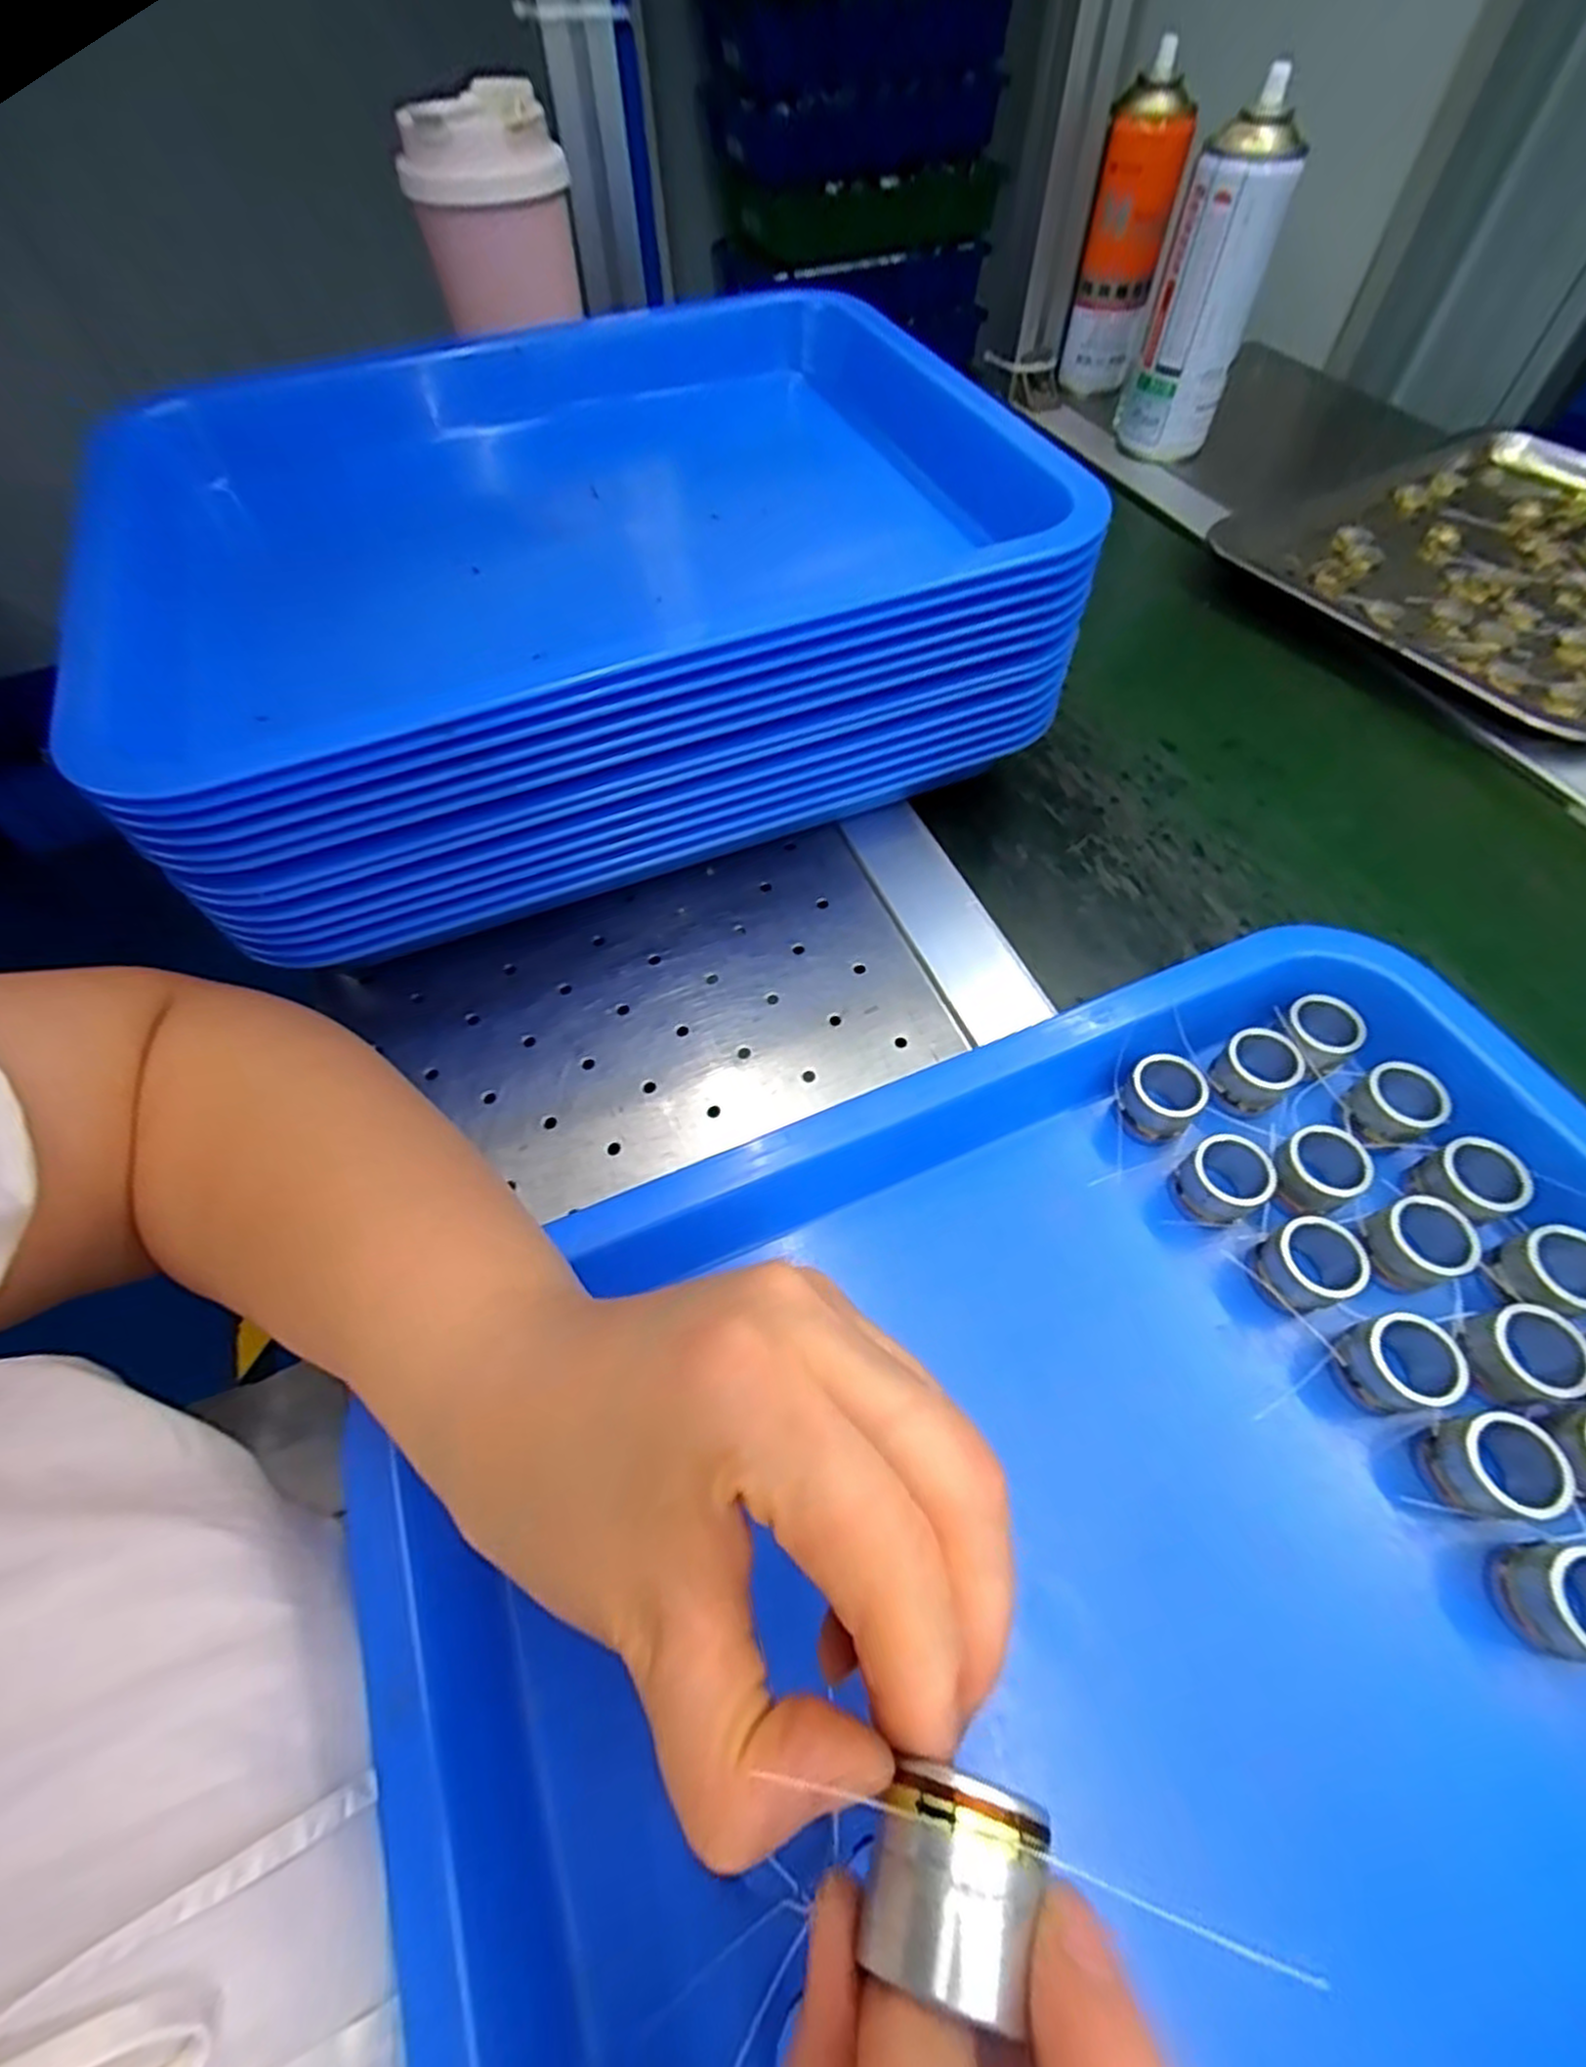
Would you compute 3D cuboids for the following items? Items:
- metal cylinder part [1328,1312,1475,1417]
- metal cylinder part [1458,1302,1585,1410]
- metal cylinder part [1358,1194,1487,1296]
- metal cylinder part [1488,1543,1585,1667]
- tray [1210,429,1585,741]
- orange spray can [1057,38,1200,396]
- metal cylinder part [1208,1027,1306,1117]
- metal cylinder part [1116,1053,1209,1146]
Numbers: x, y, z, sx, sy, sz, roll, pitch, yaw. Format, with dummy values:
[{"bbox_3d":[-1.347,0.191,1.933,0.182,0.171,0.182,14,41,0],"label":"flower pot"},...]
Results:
[{"bbox_3d":[0.177,0.098,0.230,0.026,0.026,0.024,-1,58,2],"label":"metal cylinder part"},{"bbox_3d":[0.212,0.093,0.225,0.024,0.016,0.025,-15,59,-7],"label":"metal cylinder part"},{"bbox_3d":[0.197,0.067,0.245,0.026,0.019,0.024,-10,58,-4],"label":"metal cylinder part"},{"bbox_3d":[0.200,0.147,0.200,0.024,0.028,0.025,-1,58,2],"label":"metal cylinder part"},{"bbox_3d":[0.465,-0.302,0.493,0.318,0.027,0.256,-31,62,-16],"label":"tray"},{"bbox_3d":[0.245,-0.583,0.573,0.053,0.163,0.047,16,60,12],"label":"orange spray can"},{"bbox_3d":[0.165,0.014,0.278,0.023,0.018,0.026,35,66,21],"label":"metal cylinder part"},{"bbox_3d":[0.130,0.024,0.276,0.024,0.020,0.026,-1,58,2],"label":"metal cylinder part"}]

